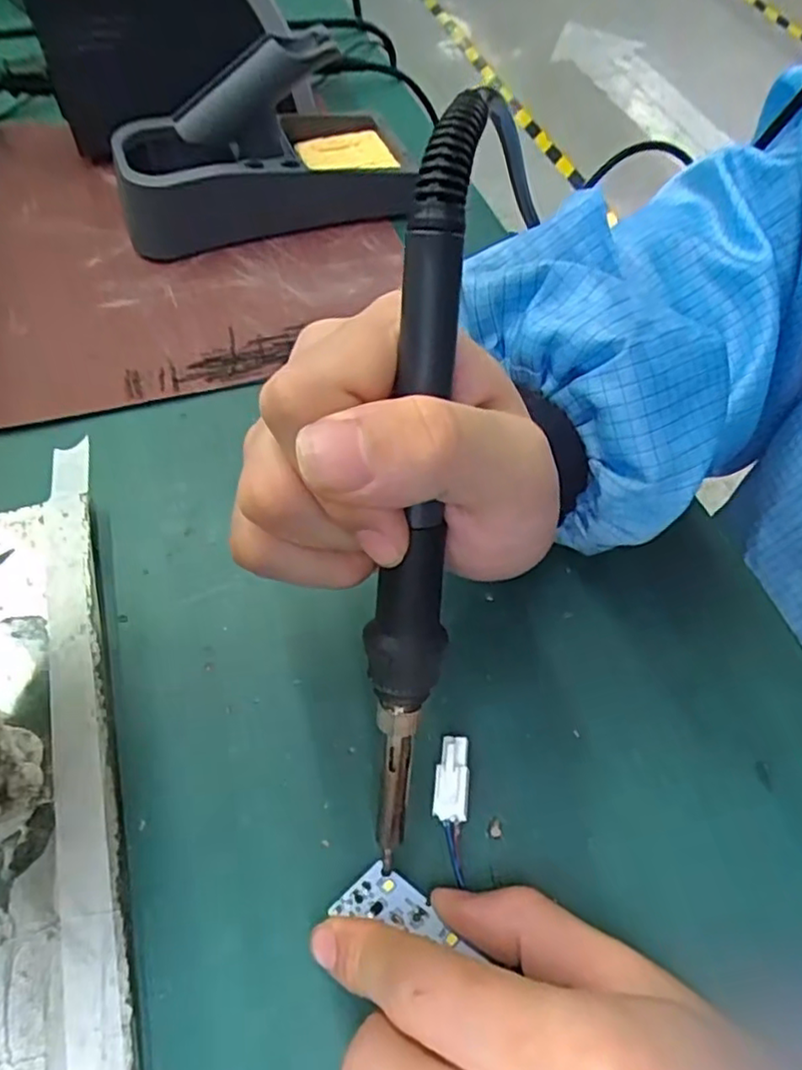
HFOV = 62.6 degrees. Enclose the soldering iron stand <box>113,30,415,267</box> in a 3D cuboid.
[{"bbox_3d":[-0.079,-0.231,0.385,0.172,0.087,0.075,-14,58,-11],"label":"soldering iron stand"}]

